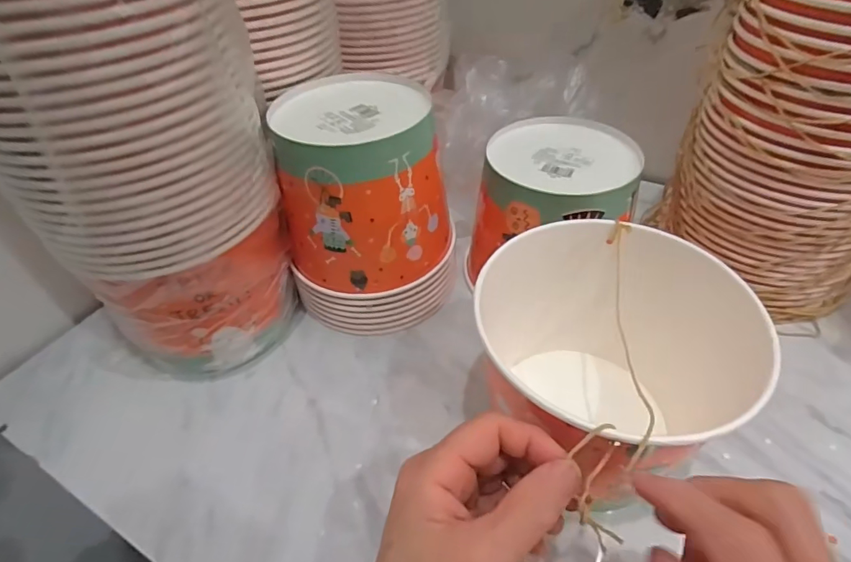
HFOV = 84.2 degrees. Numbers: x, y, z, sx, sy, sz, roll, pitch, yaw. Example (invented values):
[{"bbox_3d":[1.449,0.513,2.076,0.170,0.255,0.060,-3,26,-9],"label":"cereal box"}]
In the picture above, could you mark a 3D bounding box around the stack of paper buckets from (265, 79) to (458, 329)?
[{"bbox_3d":[-0.057,-0.062,0.427,0.144,0.182,0.143,-18,46,-14],"label":"stack of paper buckets"}]

